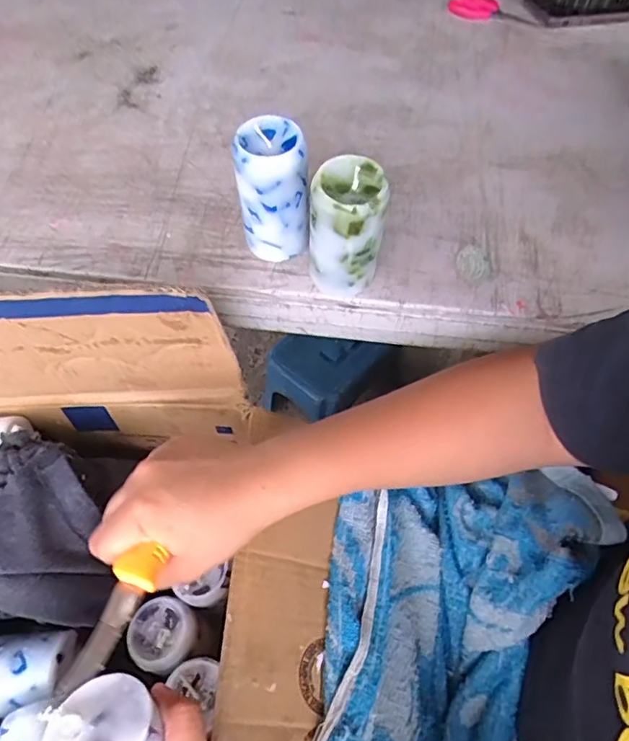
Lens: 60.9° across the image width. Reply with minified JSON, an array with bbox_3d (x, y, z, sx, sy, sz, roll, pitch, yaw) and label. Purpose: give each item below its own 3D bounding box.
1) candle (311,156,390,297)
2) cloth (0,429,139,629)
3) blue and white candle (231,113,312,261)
[{"bbox_3d":[0.021,-0.094,0.367,0.049,0.085,0.044,-1,54,-1],"label":"candle"},{"bbox_3d":[-0.222,0.105,0.391,0.156,0.076,0.126,5,54,4],"label":"cloth"},{"bbox_3d":[-0.030,-0.129,0.385,0.049,0.088,0.040,-7,55,-5],"label":"blue and white candle"}]

